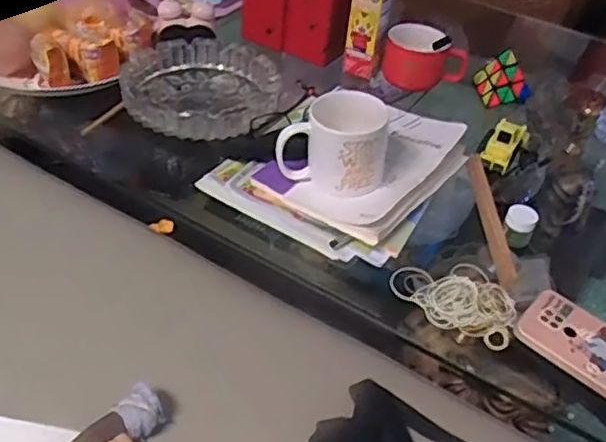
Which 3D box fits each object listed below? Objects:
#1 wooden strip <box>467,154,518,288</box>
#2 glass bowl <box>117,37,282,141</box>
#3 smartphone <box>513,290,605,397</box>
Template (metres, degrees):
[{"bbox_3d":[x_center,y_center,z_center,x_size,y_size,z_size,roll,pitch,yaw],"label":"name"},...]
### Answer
[{"bbox_3d":[0.237,-0.007,0.817,0.012,0.037,0.248,4,41,-3],"label":"wooden strip"},{"bbox_3d":[-0.149,-0.191,0.930,0.210,0.065,0.222,4,41,-3],"label":"glass bowl"},{"bbox_3d":[0.296,0.132,0.635,0.163,0.009,0.079,35,55,25],"label":"smartphone"}]

